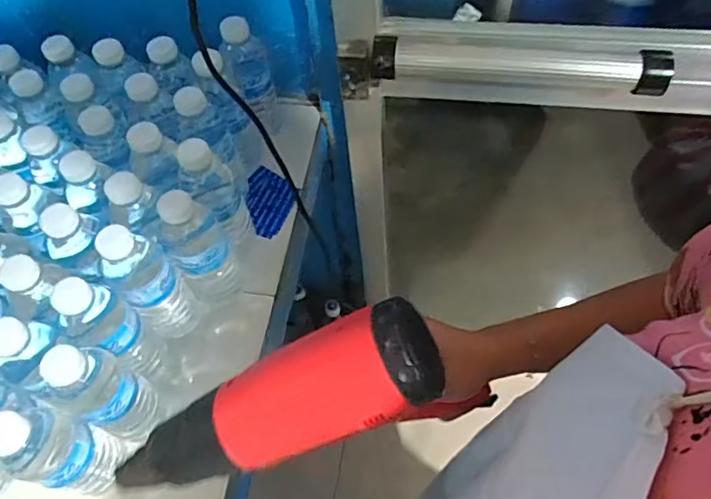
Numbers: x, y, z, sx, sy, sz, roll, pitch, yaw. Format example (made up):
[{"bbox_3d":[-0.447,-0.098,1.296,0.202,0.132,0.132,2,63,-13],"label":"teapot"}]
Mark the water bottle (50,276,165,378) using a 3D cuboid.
[{"bbox_3d":[-0.228,0.078,0.533,0.060,0.163,0.057,-2,60,3],"label":"water bottle"}]

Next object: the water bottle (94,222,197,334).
[{"bbox_3d":[-0.202,0.034,0.556,0.056,0.162,0.057,-2,60,3],"label":"water bottle"}]

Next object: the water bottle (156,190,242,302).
[{"bbox_3d":[-0.156,-0.004,0.576,0.066,0.164,0.056,-36,64,-15],"label":"water bottle"}]

